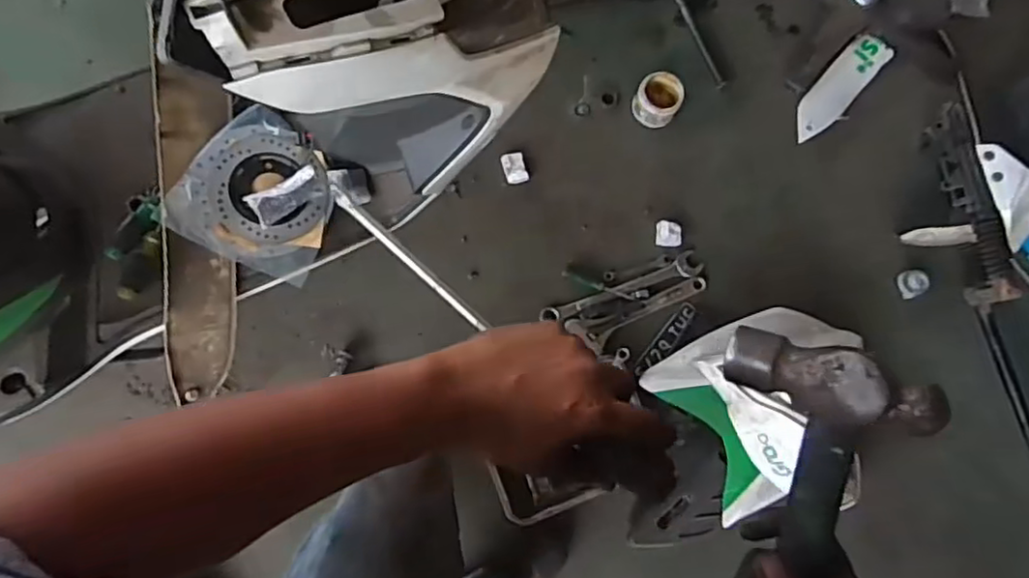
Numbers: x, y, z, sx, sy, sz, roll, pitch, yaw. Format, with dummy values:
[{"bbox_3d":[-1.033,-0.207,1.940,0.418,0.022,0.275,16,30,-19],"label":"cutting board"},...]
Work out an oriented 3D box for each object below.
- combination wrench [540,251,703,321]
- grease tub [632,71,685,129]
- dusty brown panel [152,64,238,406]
[{"bbox_3d":[0.241,-0.006,1.458,0.387,0.022,0.056,-17,81,-7],"label":"combination wrench"},{"bbox_3d":[0.342,-0.451,1.524,0.109,0.063,0.118,1,79,-4],"label":"grease tub"},{"bbox_3d":[-0.489,-0.087,0.993,0.102,0.024,0.505,-3,86,-27],"label":"dusty brown panel"}]

